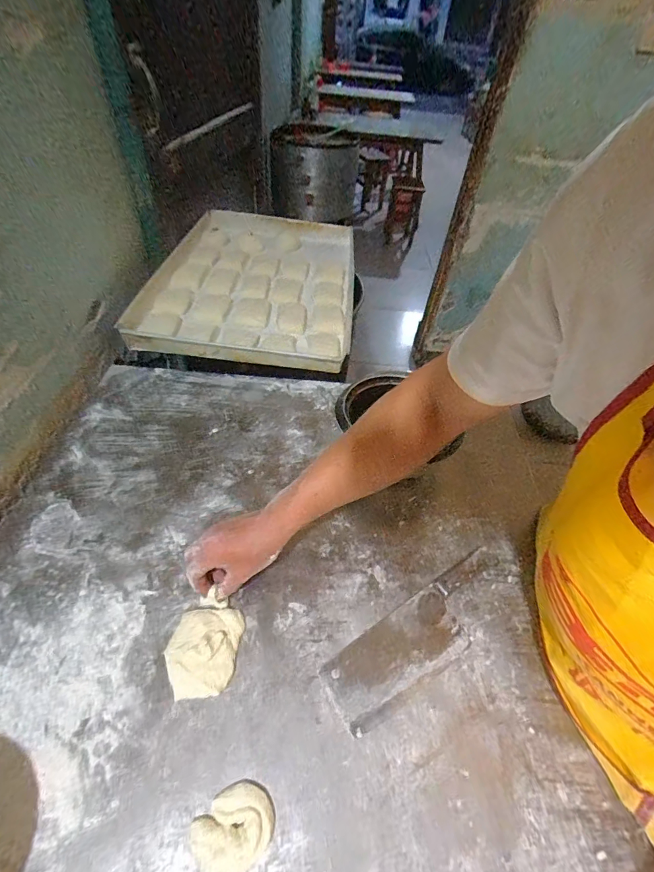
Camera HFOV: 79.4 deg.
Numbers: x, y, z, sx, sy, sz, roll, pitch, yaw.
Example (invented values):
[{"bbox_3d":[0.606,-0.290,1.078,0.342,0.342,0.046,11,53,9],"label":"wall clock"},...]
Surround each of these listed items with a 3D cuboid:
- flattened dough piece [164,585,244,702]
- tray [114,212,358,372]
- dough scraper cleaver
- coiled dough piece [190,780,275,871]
[{"bbox_3d":[-0.137,0.230,0.441,0.073,0.018,0.104,8,47,1],"label":"flattened dough piece"},{"bbox_3d":[-0.154,-0.379,0.935,0.432,0.060,0.620,7,47,1],"label":"tray"},{"bbox_3d":[0.114,0.231,0.467,0.251,0.022,0.077,-24,54,-25],"label":"dough scraper cleaver"},{"bbox_3d":[-0.082,0.349,0.351,0.056,0.017,0.066,37,54,26],"label":"coiled dough piece"}]

